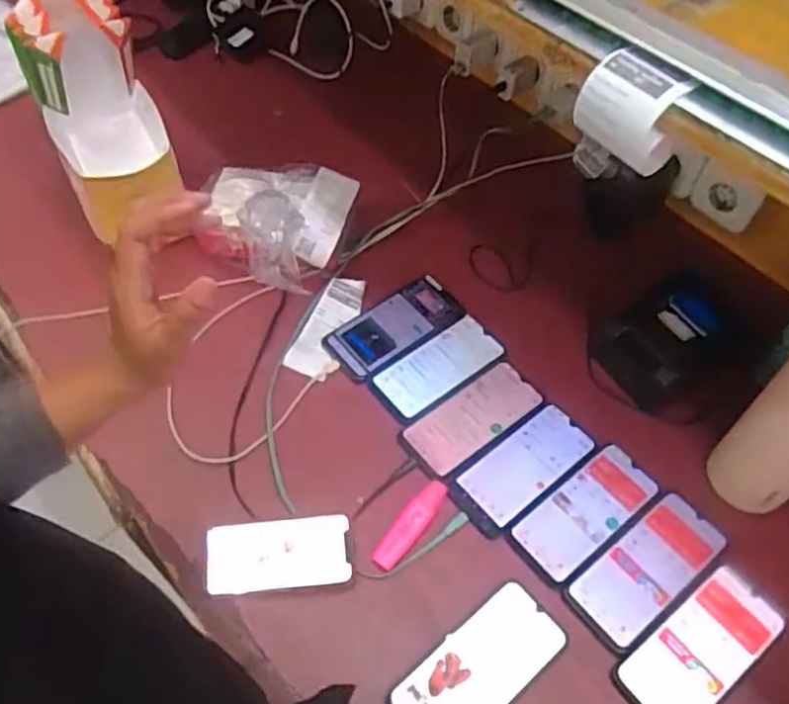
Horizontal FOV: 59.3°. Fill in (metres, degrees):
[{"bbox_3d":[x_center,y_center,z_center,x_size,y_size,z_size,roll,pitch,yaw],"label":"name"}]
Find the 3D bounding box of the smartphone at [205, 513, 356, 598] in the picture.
[{"bbox_3d":[-0.116,0.205,0.700,0.147,0.014,0.073,-6,58,-1],"label":"smartphone"}]

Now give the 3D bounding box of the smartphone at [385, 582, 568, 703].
[{"bbox_3d":[0.077,0.288,0.633,0.166,0.009,0.075,-35,62,-22],"label":"smartphone"}]

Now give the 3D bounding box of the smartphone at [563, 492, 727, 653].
[{"bbox_3d":[0.249,0.212,0.684,0.165,0.005,0.076,-34,62,-21],"label":"smartphone"}]

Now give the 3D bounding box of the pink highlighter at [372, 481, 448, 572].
[{"bbox_3d":[0.017,0.177,0.710,0.028,0.017,0.108,31,61,20],"label":"pink highlighter"}]

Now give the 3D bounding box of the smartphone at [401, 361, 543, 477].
[{"bbox_3d":[0.089,0.074,0.784,0.155,0.009,0.073,-31,61,-20],"label":"smartphone"}]

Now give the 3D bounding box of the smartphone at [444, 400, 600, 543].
[{"bbox_3d":[0.139,0.123,0.752,0.165,0.007,0.073,-35,62,-22],"label":"smartphone"}]

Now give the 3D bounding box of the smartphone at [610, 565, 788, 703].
[{"bbox_3d":[0.285,0.273,0.641,0.171,0.007,0.075,-32,61,-21],"label":"smartphone"}]

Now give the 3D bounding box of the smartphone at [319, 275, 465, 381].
[{"bbox_3d":[0.003,-0.031,0.847,0.171,0.006,0.083,-32,61,-21],"label":"smartphone"}]

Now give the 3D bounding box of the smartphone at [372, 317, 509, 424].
[{"bbox_3d":[0.051,0.019,0.818,0.154,0.012,0.077,-32,61,-21],"label":"smartphone"}]

